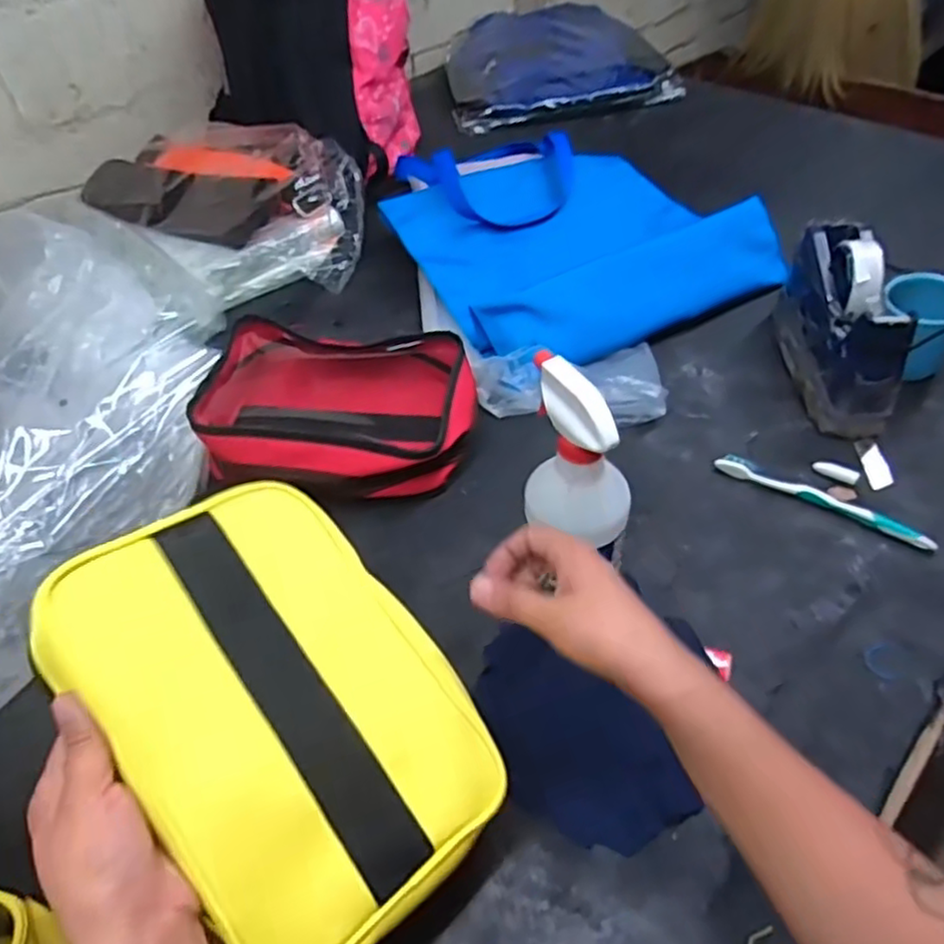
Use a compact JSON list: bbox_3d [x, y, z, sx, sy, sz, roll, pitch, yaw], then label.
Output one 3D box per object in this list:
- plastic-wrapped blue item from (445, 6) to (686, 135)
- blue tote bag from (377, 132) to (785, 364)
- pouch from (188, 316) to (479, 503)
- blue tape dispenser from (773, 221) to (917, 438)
[{"bbox_3d":[0.138,-0.762,1.251,0.371,0.048,0.406,-8,51,-5],"label":"plastic-wrapped blue item"},{"bbox_3d":[0.103,-0.323,0.864,0.378,0.046,0.453,-23,50,-15],"label":"blue tote bag"},{"bbox_3d":[-0.125,-0.055,0.666,0.253,0.064,0.179,1,48,6],"label":"pouch"},{"bbox_3d":[0.358,-0.148,0.674,0.070,0.120,0.200,1,48,6],"label":"blue tape dispenser"}]

